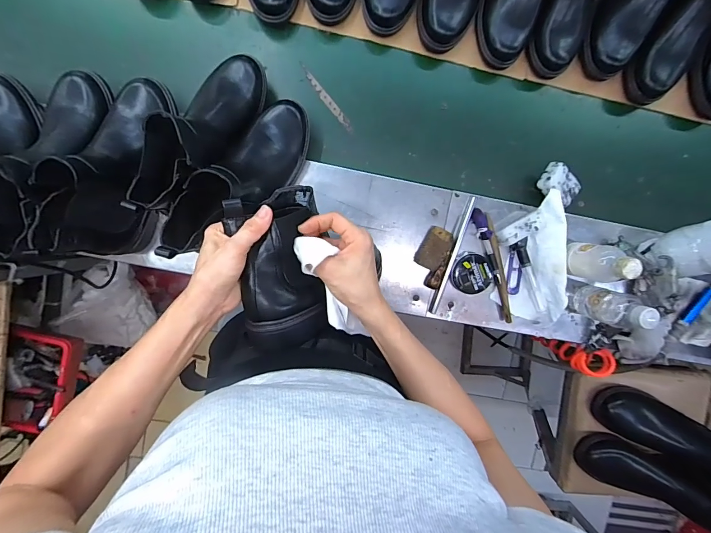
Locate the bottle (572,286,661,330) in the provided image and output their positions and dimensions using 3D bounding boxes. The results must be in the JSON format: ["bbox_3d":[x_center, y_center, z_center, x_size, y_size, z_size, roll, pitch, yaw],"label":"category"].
[{"bbox_3d":[0.420,0.068,0.569,0.049,0.120,0.057,15,95,-5],"label":"bottle"}]

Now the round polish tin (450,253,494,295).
[{"bbox_3d":[0.205,0.012,0.607,0.073,0.014,0.068,0,96,-4],"label":"round polish tin"}]

